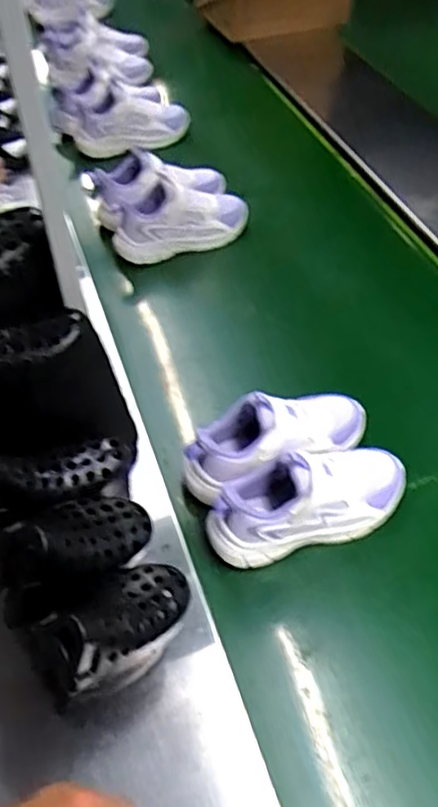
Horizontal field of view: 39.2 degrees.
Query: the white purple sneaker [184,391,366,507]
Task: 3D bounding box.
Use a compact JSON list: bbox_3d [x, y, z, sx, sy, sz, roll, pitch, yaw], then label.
[{"bbox_3d":[0.072,0.033,0.730,0.238,0.093,0.085,-22,56,-17],"label":"white purple sneaker"}]

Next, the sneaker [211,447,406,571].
[{"bbox_3d":[0.106,0.108,0.689,0.242,0.124,0.091,-22,56,-16],"label":"sneaker"}]

